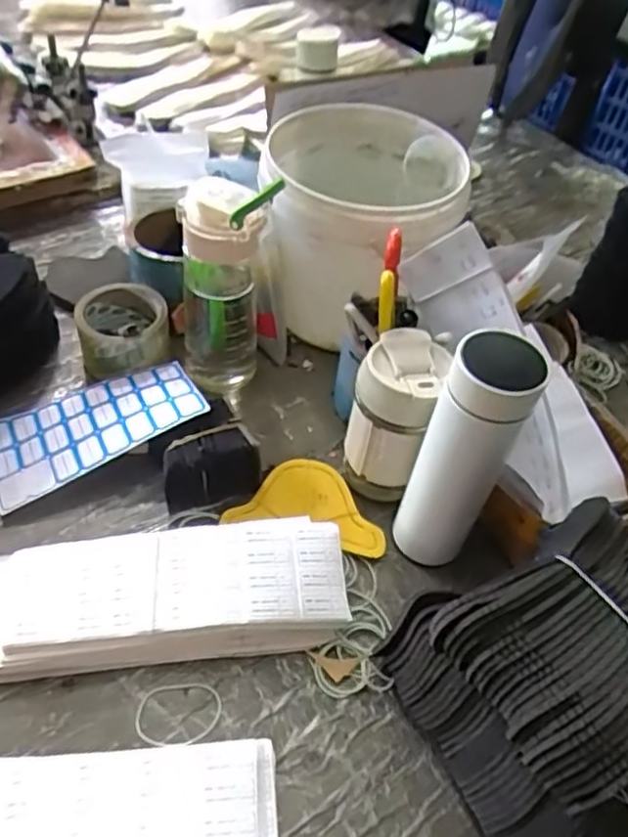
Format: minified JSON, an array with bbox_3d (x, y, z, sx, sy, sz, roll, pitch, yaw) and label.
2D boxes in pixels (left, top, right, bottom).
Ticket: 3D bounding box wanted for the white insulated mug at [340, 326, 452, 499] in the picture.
[{"bbox_3d":[0.069,0.001,0.601,0.070,0.148,0.077,4,49,-4],"label":"white insulated mug"}]

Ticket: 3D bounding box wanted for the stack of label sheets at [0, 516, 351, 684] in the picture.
[{"bbox_3d":[-0.125,0.137,0.531,0.293,0.041,0.095,-3,50,-10],"label":"stack of label sheets"}]

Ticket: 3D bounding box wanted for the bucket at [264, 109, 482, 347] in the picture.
[{"bbox_3d":[0.048,-0.204,0.746,0.202,0.189,0.209,4,49,-4],"label":"bucket"}]

